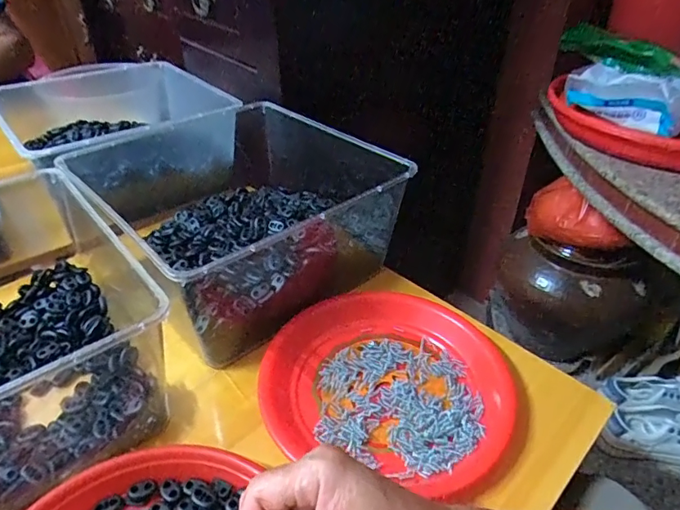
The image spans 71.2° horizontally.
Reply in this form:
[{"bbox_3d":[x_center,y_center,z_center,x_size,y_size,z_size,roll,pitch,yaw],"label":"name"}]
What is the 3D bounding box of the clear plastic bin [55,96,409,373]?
[{"bbox_3d":[-0.130,-0.061,0.594,0.310,0.143,0.340,-30,46,-34],"label":"clear plastic bin"}]

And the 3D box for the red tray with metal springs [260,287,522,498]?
[{"bbox_3d":[0.049,0.113,0.461,0.227,0.026,0.204,8,38,10],"label":"red tray with metal springs"}]

